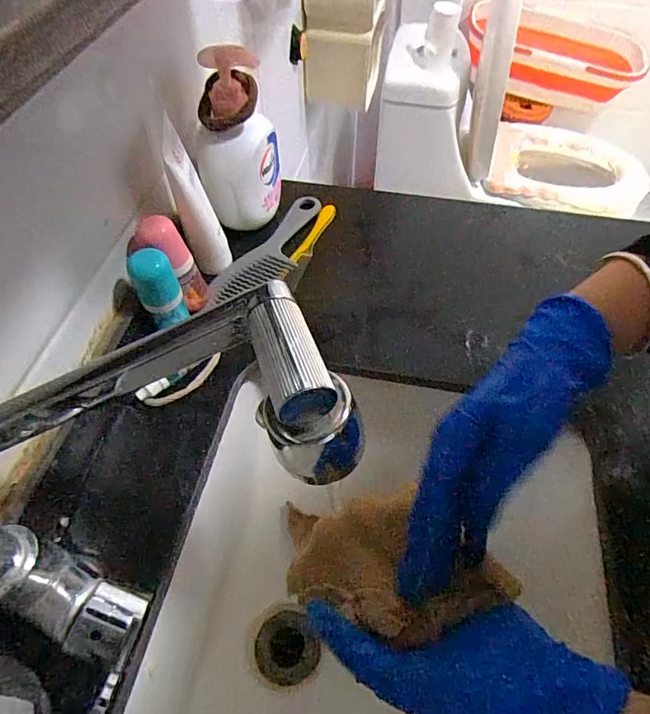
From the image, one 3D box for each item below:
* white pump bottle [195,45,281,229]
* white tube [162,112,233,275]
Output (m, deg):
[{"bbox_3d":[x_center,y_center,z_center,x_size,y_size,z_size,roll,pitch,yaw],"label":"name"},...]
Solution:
[{"bbox_3d":[-0.084,-0.211,0.459,0.074,0.149,0.076,1,58,0],"label":"white pump bottle"},{"bbox_3d":[-0.116,-0.141,0.426,0.038,0.131,0.046,-15,59,-10],"label":"white tube"}]

